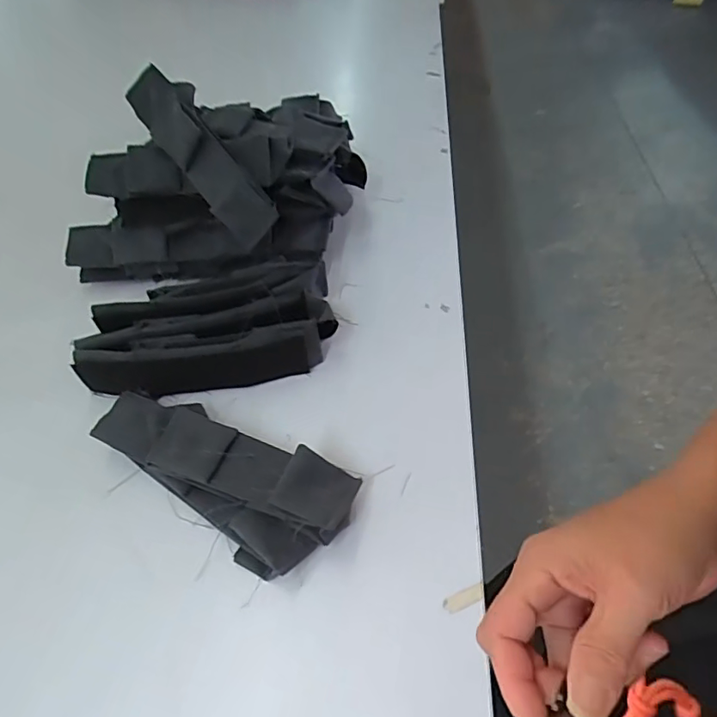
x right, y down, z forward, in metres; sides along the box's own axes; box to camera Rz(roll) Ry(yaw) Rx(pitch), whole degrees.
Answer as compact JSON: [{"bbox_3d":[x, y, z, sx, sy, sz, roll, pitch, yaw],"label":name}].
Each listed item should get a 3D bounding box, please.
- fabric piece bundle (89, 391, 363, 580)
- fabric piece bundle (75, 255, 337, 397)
[{"bbox_3d":[-0.097,0.076,0.387,0.196,0.036,0.077,27,57,25],"label":"fabric piece bundle"},{"bbox_3d":[-0.127,-0.022,0.460,0.210,0.055,0.089,-11,50,-5],"label":"fabric piece bundle"}]

